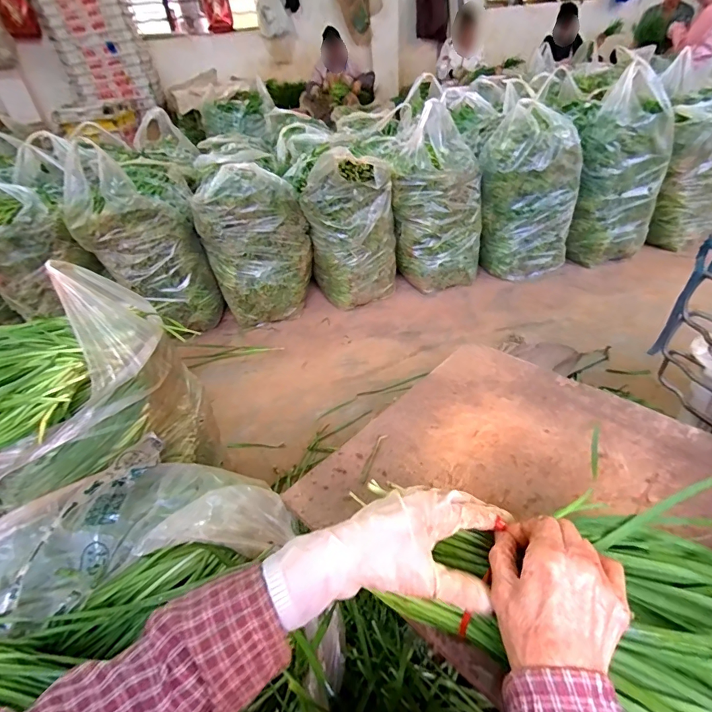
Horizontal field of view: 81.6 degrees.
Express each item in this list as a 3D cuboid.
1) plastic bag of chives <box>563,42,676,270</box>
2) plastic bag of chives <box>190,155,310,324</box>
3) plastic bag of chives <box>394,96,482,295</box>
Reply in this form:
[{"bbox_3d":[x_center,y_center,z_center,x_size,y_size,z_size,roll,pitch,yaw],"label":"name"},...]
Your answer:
[{"bbox_3d":[0.940,-0.695,1.544,0.306,0.580,0.327,-4,38,2],"label":"plastic bag of chives"},{"bbox_3d":[-0.363,-0.379,1.455,0.308,0.493,0.319,-32,45,-30],"label":"plastic bag of chives"},{"bbox_3d":[0.294,-0.524,1.440,0.296,0.532,0.219,5,39,13],"label":"plastic bag of chives"}]

